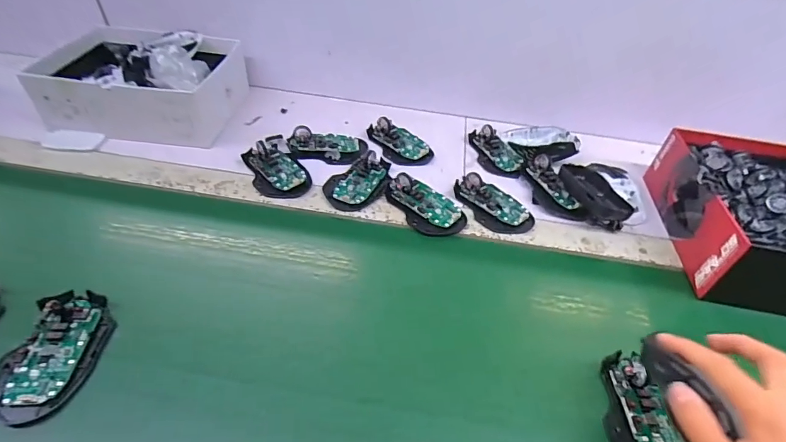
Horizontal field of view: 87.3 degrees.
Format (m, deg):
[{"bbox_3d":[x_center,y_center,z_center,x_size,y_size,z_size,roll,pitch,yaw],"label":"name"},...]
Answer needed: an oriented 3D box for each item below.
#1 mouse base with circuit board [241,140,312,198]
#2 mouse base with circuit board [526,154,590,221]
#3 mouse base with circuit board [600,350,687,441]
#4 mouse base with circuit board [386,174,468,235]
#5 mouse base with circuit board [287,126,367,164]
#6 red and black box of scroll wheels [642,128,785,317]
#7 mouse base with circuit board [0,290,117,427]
[{"bbox_3d":[-0.157,-0.071,0.560,0.072,0.023,0.101,-17,49,-22],"label":"mouse base with circuit board"},{"bbox_3d":[0.220,-0.046,0.569,0.048,0.030,0.107,-9,46,-16],"label":"mouse base with circuit board"},{"bbox_3d":[0.212,0.173,0.354,0.055,0.020,0.114,-4,45,-10],"label":"mouse base with circuit board"},{"bbox_3d":[0.039,-0.026,0.534,0.064,0.030,0.116,-32,56,-32],"label":"mouse base with circuit board"},{"bbox_3d":[-0.097,-0.118,0.611,0.111,0.025,0.070,6,44,-1],"label":"mouse base with circuit board"},{"bbox_3d":[0.461,-0.008,0.520,0.191,0.083,0.254,10,44,4],"label":"red and black box of scroll wheels"},{"bbox_3d":[-0.295,0.112,0.359,0.069,0.017,0.113,7,44,0],"label":"mouse base with circuit board"}]

